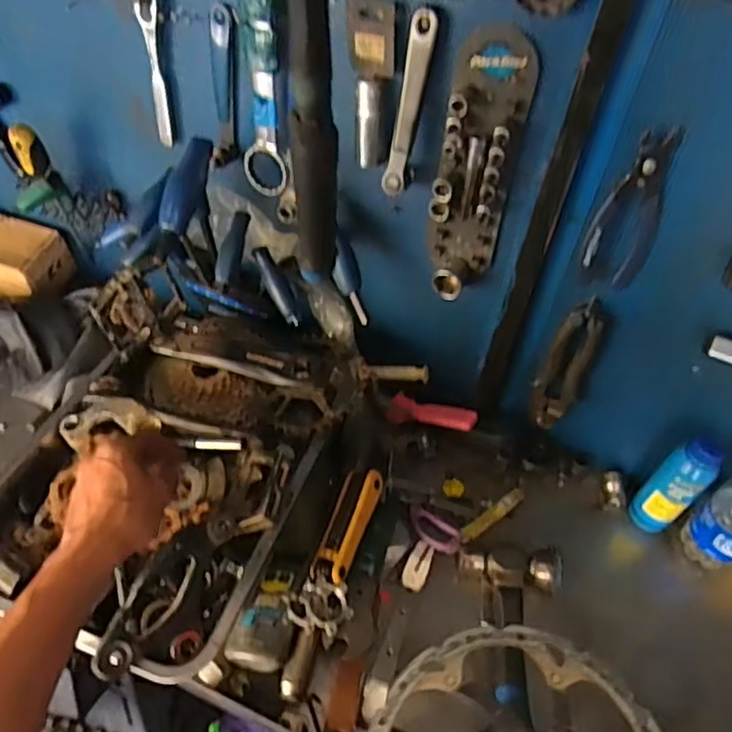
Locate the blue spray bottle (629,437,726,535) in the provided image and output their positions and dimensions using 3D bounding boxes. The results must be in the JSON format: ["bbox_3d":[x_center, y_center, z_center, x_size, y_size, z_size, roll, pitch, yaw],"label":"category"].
[{"bbox_3d":[0.347,0.137,0.731,0.052,0.150,0.040,37,53,26],"label":"blue spray bottle"}]

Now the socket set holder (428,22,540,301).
[{"bbox_3d":[0.101,-0.176,0.609,0.072,0.249,0.040,15,46,7],"label":"socket set holder"}]

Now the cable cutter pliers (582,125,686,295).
[{"bbox_3d":[0.238,-0.134,0.581,0.056,0.144,0.030,25,48,16],"label":"cable cutter pliers"}]

